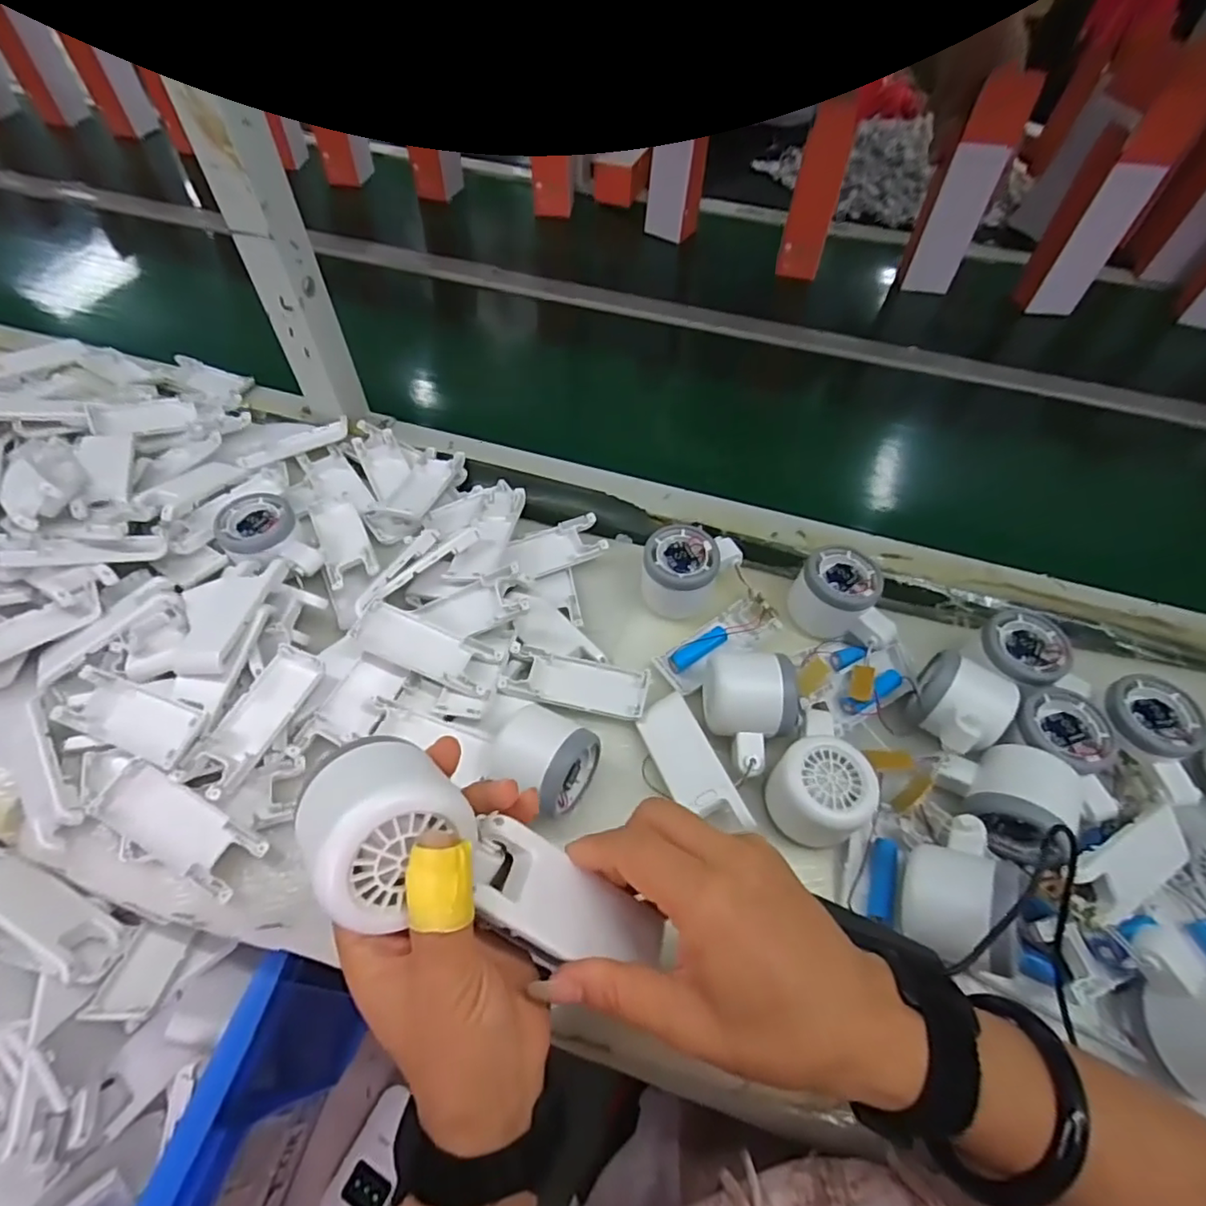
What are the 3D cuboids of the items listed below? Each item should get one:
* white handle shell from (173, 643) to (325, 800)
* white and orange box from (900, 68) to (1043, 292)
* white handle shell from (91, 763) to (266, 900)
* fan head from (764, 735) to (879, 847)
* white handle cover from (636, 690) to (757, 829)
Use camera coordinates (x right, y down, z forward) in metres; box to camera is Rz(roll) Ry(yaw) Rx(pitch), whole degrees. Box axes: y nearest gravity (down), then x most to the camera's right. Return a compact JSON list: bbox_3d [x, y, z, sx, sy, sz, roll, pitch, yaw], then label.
[{"bbox_3d":[-0.231,0.081,0.404,0.038,0.029,0.102,18,56,11],"label":"white handle shell"},{"bbox_3d":[0.452,-0.519,0.754,0.066,0.226,0.042,10,55,6],"label":"white and orange box"},{"bbox_3d":[-0.261,0.139,0.368,0.105,0.027,0.039,23,57,14],"label":"white handle shell"},{"bbox_3d":[0.135,0.121,0.378,0.058,0.051,0.056,1,54,-1],"label":"fan head"},{"bbox_3d":[0.059,0.109,0.398,0.040,0.011,0.098,-31,55,6],"label":"white handle cover"}]

